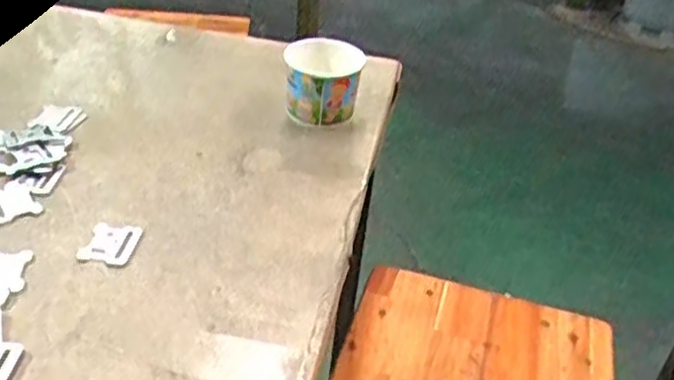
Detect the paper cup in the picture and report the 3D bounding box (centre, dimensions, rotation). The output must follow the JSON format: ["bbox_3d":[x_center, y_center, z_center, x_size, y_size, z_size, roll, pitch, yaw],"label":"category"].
[{"bbox_3d":[-0.016,-0.123,0.838,0.085,0.080,0.086,4,36,-3],"label":"paper cup"}]

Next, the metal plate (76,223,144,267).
[{"bbox_3d":[-0.202,0.047,0.645,0.044,0.006,0.050,8,36,3],"label":"metal plate"}]

